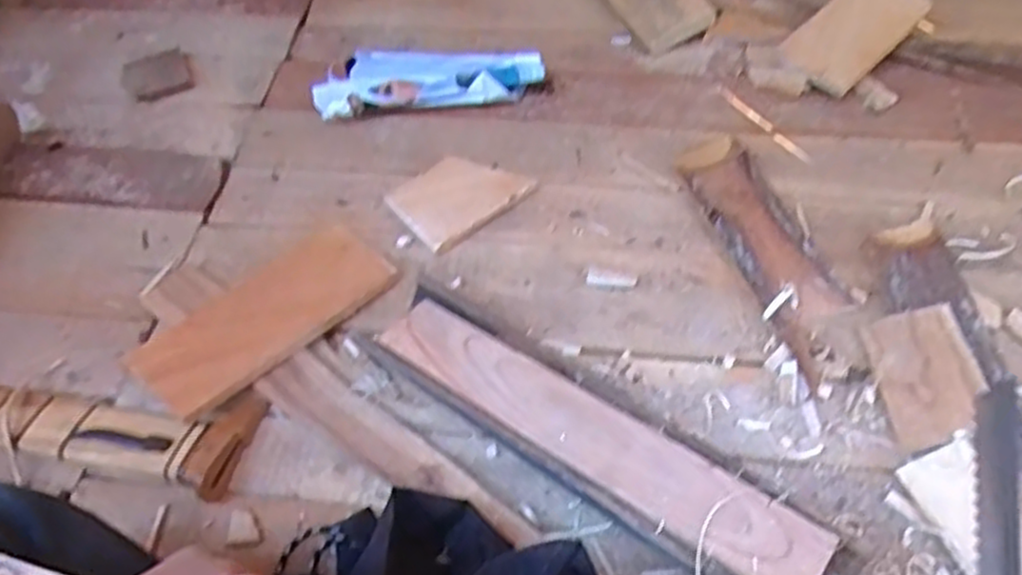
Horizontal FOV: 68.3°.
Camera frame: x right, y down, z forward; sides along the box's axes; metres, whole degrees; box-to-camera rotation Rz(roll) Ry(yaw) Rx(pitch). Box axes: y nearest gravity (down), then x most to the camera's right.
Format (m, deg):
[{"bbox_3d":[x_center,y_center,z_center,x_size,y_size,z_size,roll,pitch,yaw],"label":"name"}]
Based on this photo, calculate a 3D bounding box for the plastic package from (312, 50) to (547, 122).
[{"bbox_3d":[-0.095,-0.243,0.890,0.261,0.047,0.077,-7,53,-2],"label":"plastic package"}]

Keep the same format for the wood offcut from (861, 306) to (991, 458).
[{"bbox_3d":[0.347,0.074,0.629,0.074,0.012,0.121,-25,44,27],"label":"wood offcut"}]

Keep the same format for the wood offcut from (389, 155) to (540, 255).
[{"bbox_3d":[-0.057,-0.099,0.802,0.101,0.016,0.134,36,63,27],"label":"wood offcut"}]

